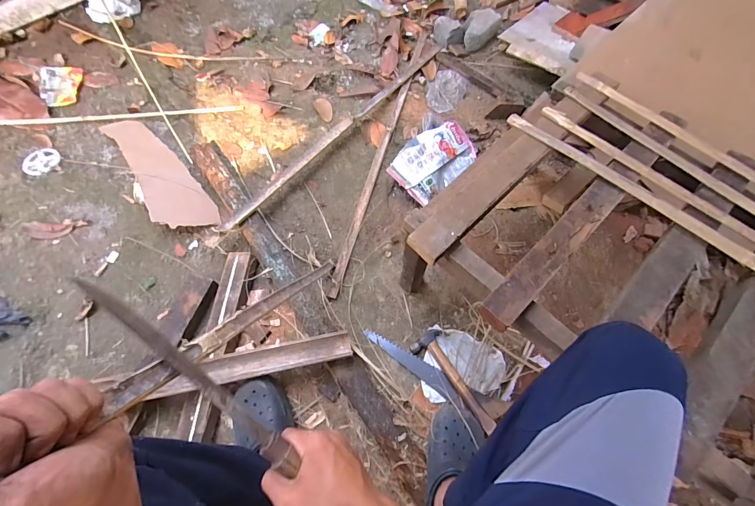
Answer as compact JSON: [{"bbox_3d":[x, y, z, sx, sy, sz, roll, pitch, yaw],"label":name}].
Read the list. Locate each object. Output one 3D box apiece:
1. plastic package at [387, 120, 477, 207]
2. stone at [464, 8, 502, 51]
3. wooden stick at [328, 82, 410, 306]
[{"bbox_3d":[0.155,-0.271,1.040,0.168,0.105,0.222,42,70,15],"label":"plastic package"},{"bbox_3d":[0.355,-0.790,1.281,0.099,0.082,0.171,34,69,13],"label":"stone"},{"bbox_3d":[-0.013,-0.221,1.065,0.034,0.015,0.755,15,66,5],"label":"wooden stick"}]

